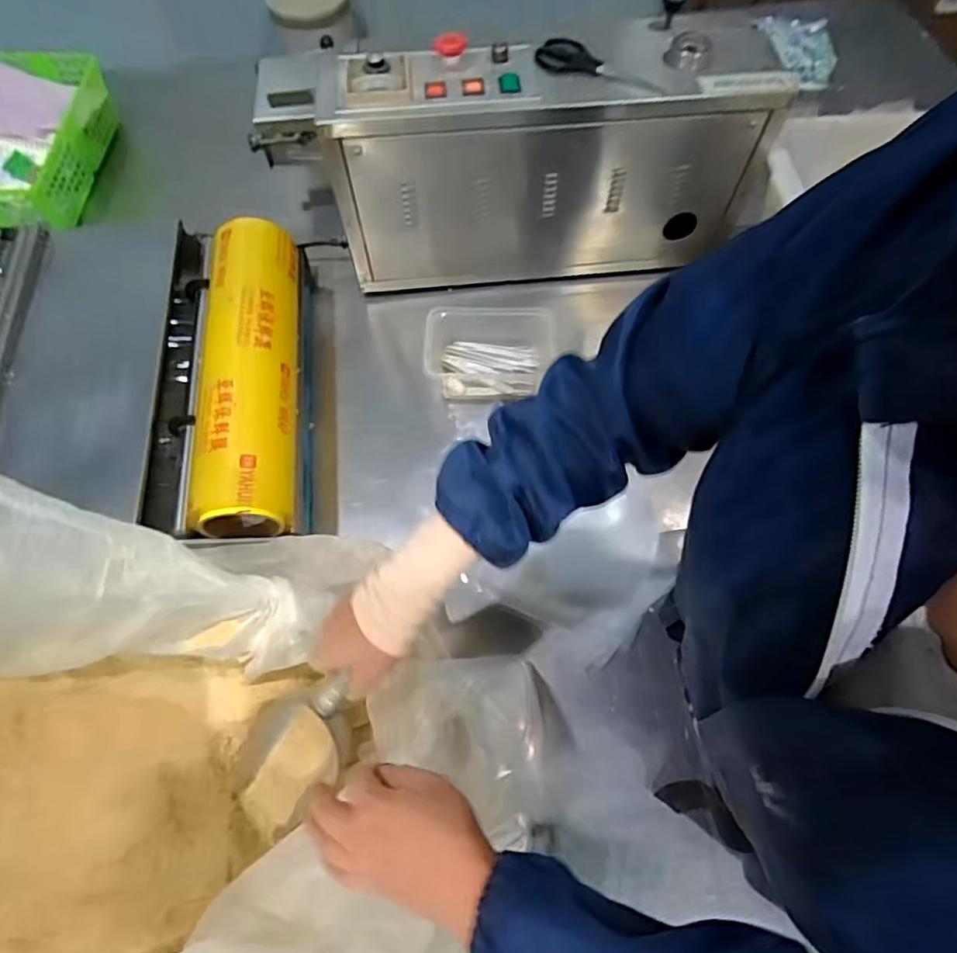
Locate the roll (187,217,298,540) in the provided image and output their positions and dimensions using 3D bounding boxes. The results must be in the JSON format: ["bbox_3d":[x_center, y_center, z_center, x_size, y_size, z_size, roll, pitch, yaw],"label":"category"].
[{"bbox_3d":[-0.274,-0.130,0.674,0.102,0.096,0.405,-8,65,-2],"label":"roll"}]

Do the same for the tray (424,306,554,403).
[{"bbox_3d":[0.016,-0.166,0.764,0.173,0.062,0.119,-5,65,-1],"label":"tray"}]

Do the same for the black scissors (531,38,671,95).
[{"bbox_3d":[0.141,-0.479,0.658,0.151,0.016,0.061,14,66,8],"label":"black scissors"}]

